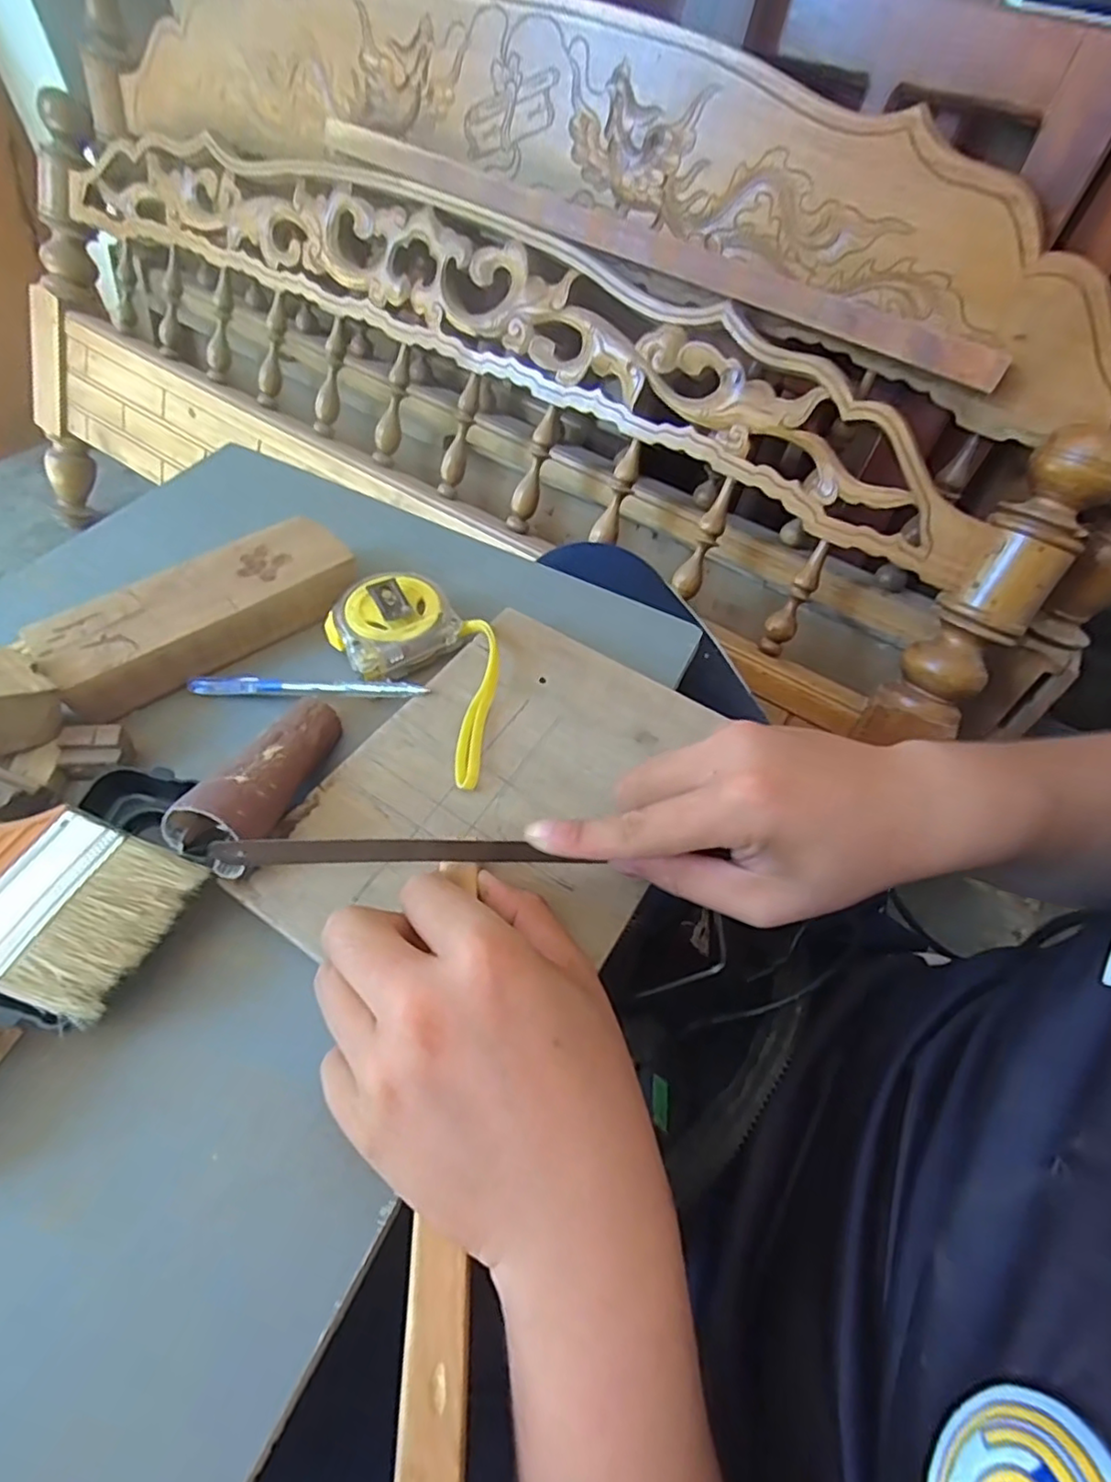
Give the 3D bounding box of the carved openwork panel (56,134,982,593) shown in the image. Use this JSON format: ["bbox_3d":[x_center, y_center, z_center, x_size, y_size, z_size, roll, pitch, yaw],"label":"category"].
[{"bbox_3d":[-0.123,-0.509,0.720,1.246,0.155,0.060,31,23,16],"label":"carved openwork panel"}]

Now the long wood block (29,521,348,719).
[{"bbox_3d":[-0.201,-0.075,0.367,0.063,0.032,0.165,40,62,20],"label":"long wood block"}]

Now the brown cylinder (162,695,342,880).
[{"bbox_3d":[-0.137,0.016,0.304,0.043,0.033,0.102,16,38,6],"label":"brown cylinder"}]

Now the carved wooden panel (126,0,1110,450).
[{"bbox_3d":[-0.022,-0.616,0.645,1.256,0.166,0.086,32,59,16],"label":"carved wooden panel"}]

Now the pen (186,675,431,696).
[{"bbox_3d":[-0.137,-0.031,0.348,0.132,0.015,0.010,4,56,-2],"label":"pen"}]

